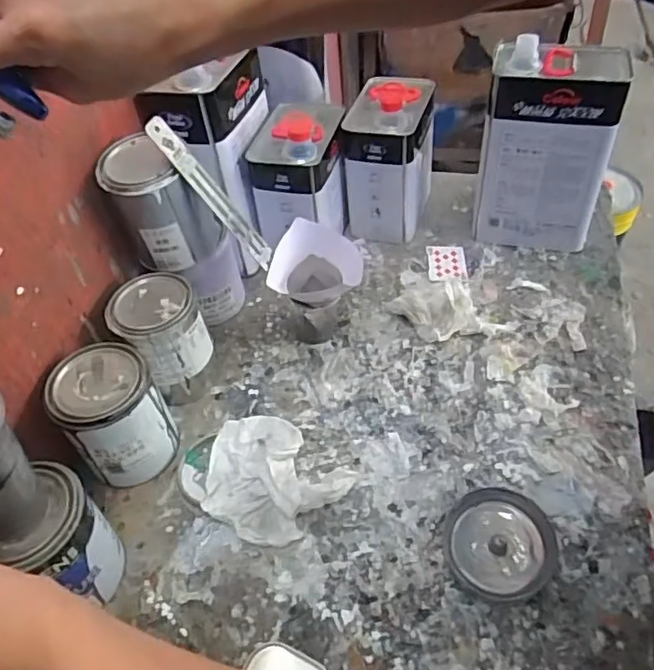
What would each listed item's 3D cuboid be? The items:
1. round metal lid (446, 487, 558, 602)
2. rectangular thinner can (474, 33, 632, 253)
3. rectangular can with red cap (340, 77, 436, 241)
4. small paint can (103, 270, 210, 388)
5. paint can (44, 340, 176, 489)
[{"bbox_3d":[0.168,0.203,0.578,0.100,0.036,0.098,-3,47,3],"label":"round metal lid"},{"bbox_3d":[0.305,-0.259,0.838,0.164,0.264,0.100,8,48,13],"label":"rectangular thinner can"},{"bbox_3d":[0.098,-0.273,0.916,0.114,0.207,0.159,9,49,14],"label":"rectangular can with red cap"},{"bbox_3d":[-0.204,-0.009,0.724,0.095,0.087,0.104,-3,47,3],"label":"small paint can"},{"bbox_3d":[-0.234,0.094,0.663,0.100,0.139,0.096,-3,47,3],"label":"paint can"}]

